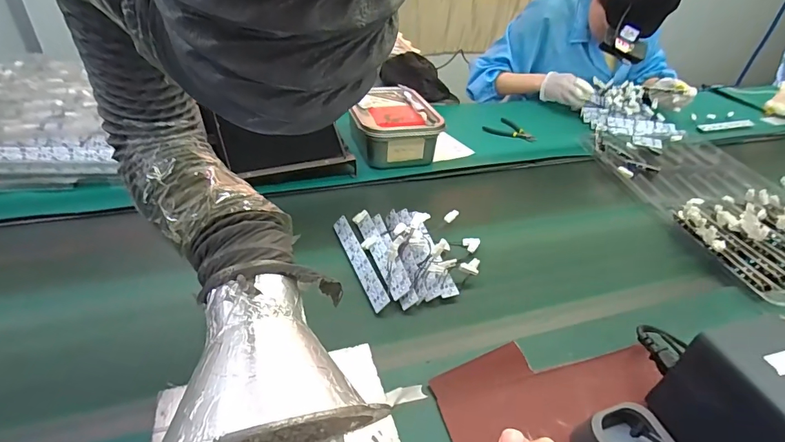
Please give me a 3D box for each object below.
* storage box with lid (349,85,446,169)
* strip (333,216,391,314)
[{"bbox_3d":[-0.006,-0.205,0.893,0.165,0.096,0.239,-3,38,-11],"label":"storage box with lid"},{"bbox_3d":[-0.047,0.054,0.604,0.025,0.008,0.185,-30,44,-4],"label":"strip"}]

